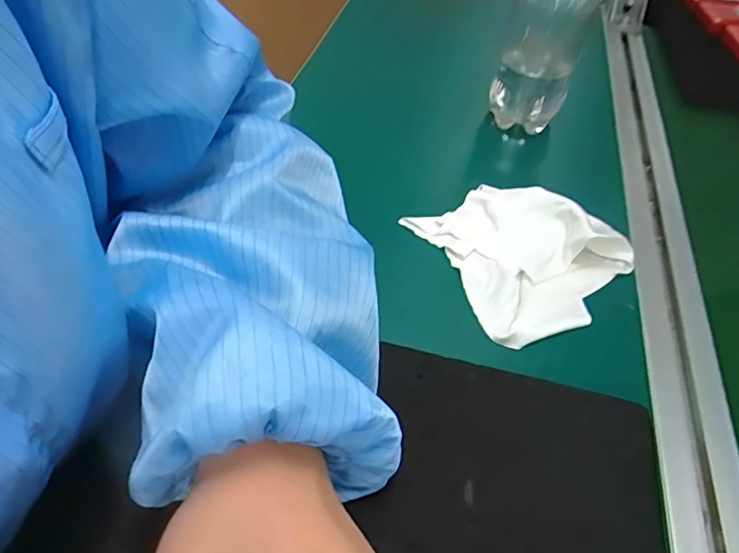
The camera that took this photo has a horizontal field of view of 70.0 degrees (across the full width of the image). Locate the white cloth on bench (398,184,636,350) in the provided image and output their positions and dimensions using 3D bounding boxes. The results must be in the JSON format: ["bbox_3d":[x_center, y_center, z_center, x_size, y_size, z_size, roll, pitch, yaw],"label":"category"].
[{"bbox_3d":[0.100,-0.020,0.348,0.113,0.026,0.121,-23,54,-23],"label":"white cloth on bench"}]

